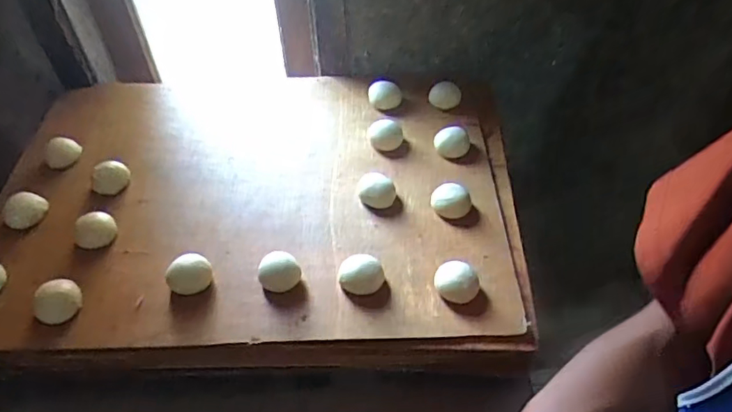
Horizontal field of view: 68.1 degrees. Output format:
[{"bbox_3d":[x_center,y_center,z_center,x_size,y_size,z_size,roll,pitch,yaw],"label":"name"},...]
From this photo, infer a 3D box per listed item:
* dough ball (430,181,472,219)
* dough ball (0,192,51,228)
[{"bbox_3d":[0.097,-0.006,0.610,0.042,0.024,0.033,22,53,21],"label":"dough ball"},{"bbox_3d":[-0.393,0.004,0.625,0.038,0.025,0.045,34,57,28],"label":"dough ball"}]

